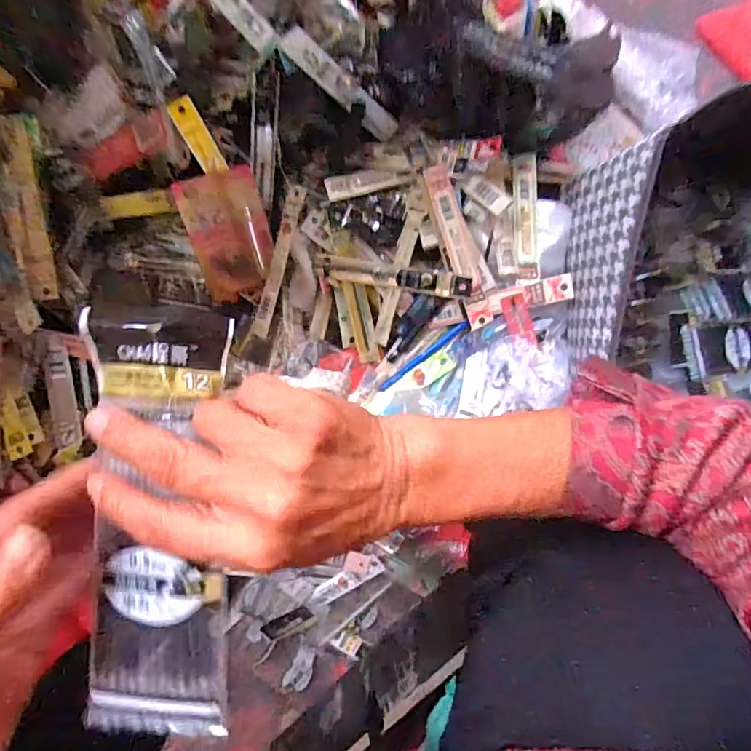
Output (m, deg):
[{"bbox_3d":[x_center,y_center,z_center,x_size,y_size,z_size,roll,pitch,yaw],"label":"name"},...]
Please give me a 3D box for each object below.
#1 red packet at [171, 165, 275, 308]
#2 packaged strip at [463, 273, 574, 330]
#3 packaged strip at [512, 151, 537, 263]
[{"bbox_3d":[-0.164,-0.155,0.556,0.086,0.027,0.139,-11,117,-4],"label":"red packet"},{"bbox_3d":[0.154,-0.080,0.525,0.110,0.012,0.031,-16,94,11],"label":"packaged strip"},{"bbox_3d":[0.167,-0.187,0.544,0.025,0.010,0.128,-2,81,14],"label":"packaged strip"}]

